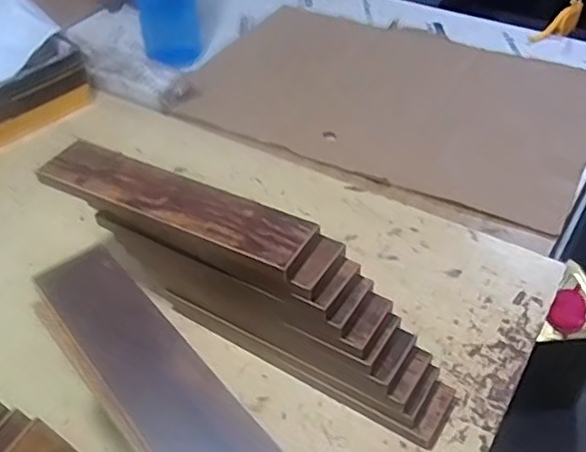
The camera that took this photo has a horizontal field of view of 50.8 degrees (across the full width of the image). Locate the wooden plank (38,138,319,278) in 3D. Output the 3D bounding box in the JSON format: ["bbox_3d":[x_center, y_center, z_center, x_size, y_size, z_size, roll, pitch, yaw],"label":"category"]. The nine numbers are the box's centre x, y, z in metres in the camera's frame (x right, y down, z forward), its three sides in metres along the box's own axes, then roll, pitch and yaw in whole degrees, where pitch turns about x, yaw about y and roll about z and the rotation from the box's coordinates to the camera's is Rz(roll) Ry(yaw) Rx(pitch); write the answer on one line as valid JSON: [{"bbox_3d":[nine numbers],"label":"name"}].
[{"bbox_3d":[-0.111,-0.023,0.559,0.272,0.015,0.060,21,48,22],"label":"wooden plank"}]

